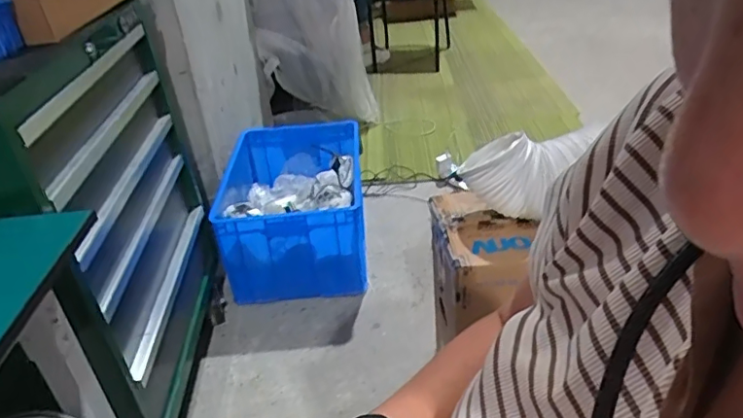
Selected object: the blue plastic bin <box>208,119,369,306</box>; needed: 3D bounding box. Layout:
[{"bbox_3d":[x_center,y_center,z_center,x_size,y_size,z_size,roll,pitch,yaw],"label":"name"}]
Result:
[{"bbox_3d":[-0.239,0.002,1.831,0.462,0.321,0.616,-7,33,-4],"label":"blue plastic bin"}]

